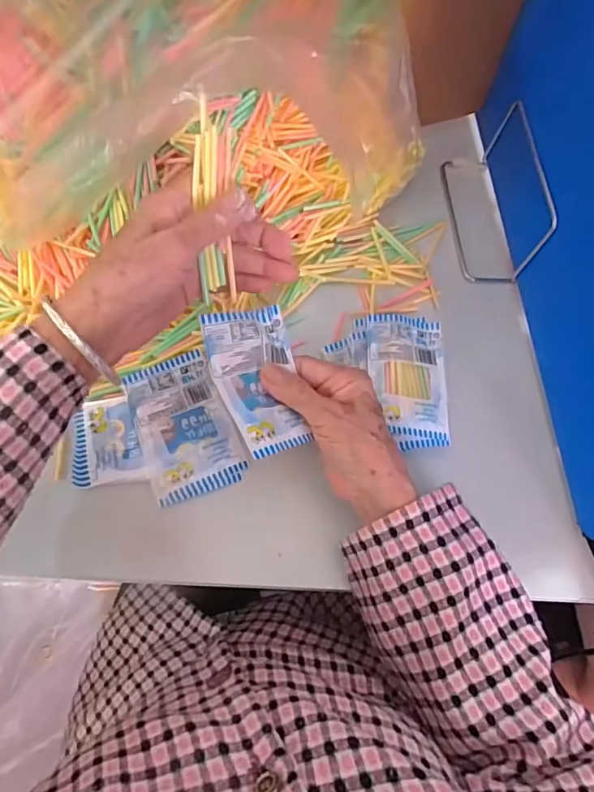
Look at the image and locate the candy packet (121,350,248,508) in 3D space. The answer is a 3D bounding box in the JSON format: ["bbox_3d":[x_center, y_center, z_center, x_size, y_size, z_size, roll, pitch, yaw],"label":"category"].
[{"bbox_3d":[-0.089,0.023,0.394,0.068,0.018,0.108,-20,70,-11],"label":"candy packet"}]

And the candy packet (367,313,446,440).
[{"bbox_3d":[0.090,-0.017,0.410,0.064,0.005,0.103,6,68,-9],"label":"candy packet"}]

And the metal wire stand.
[{"bbox_3d":[0.186,-0.191,0.472,0.065,0.087,0.160,-4,68,-5],"label":"metal wire stand"}]

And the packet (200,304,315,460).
[{"bbox_3d":[-0.026,-0.010,0.337,0.053,0.030,0.097,-16,87,-9],"label":"packet"}]

